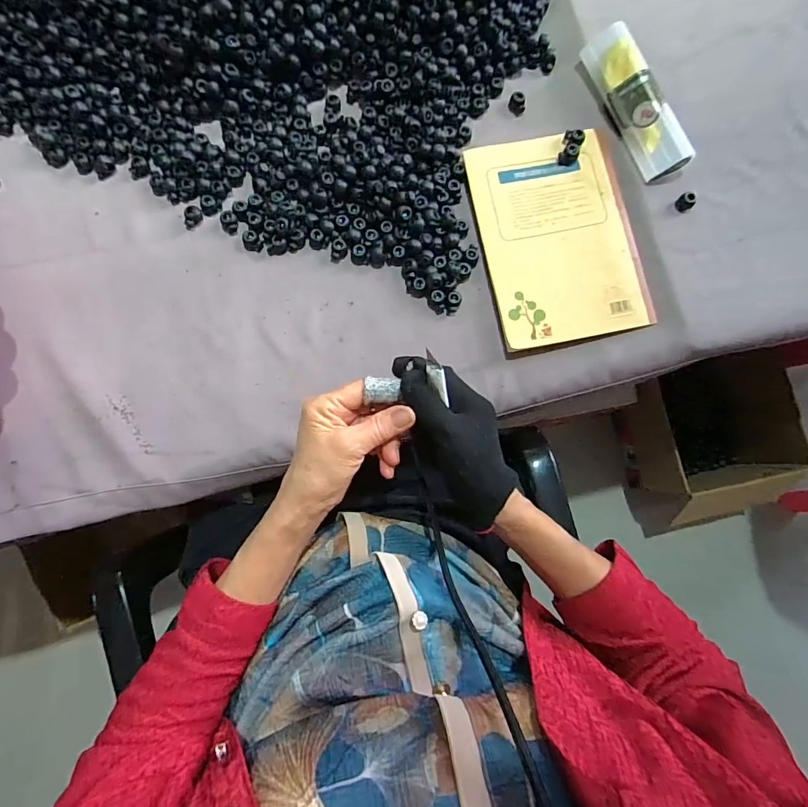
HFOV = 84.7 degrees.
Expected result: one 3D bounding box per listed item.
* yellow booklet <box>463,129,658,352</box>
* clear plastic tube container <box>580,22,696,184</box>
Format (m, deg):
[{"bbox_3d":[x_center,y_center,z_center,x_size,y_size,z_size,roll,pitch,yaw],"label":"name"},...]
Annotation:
[{"bbox_3d":[0.145,-0.161,0.424,0.139,0.006,0.205,-11,81,-2],"label":"yellow booklet"},{"bbox_3d":[0.221,-0.287,0.430,0.042,0.039,0.157,-21,83,-5],"label":"clear plastic tube container"}]

